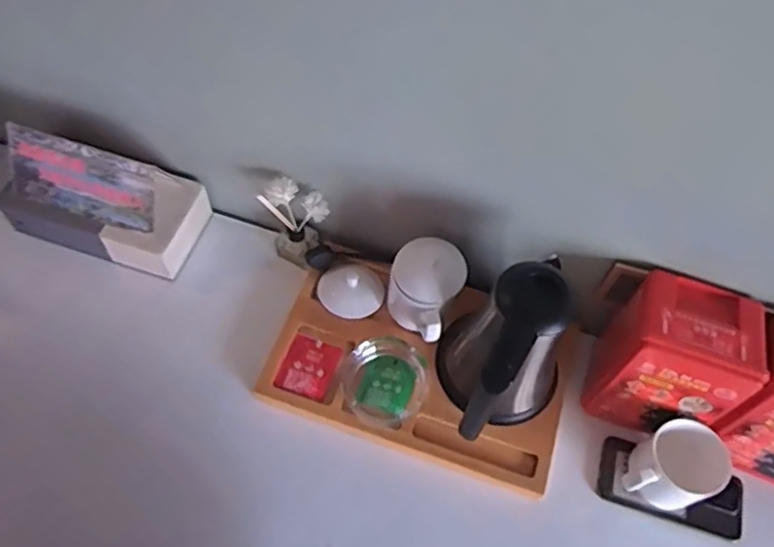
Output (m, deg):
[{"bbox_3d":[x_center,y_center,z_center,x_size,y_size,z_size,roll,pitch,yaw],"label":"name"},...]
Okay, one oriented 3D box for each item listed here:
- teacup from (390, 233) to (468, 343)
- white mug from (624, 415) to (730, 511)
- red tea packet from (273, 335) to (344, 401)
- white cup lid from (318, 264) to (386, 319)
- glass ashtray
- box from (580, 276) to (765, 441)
[{"bbox_3d":[0.044,0.026,0.820,0.085,0.101,0.109,18,60,7],"label":"teacup"},{"bbox_3d":[0.319,0.226,0.748,0.118,0.088,0.084,-31,66,-20],"label":"white mug"},{"bbox_3d":[-0.097,0.118,0.831,0.065,0.007,0.076,18,60,7],"label":"red tea packet"},{"bbox_3d":[-0.047,0.022,0.877,0.083,0.025,0.073,-11,61,-10],"label":"white cup lid"},{"bbox_3d":[-0.002,0.130,0.812,0.101,0.040,0.110,-20,63,-15],"label":"glass ashtray"},{"bbox_3d":[0.325,0.101,0.782,0.153,0.178,0.125,16,60,6],"label":"box"}]

